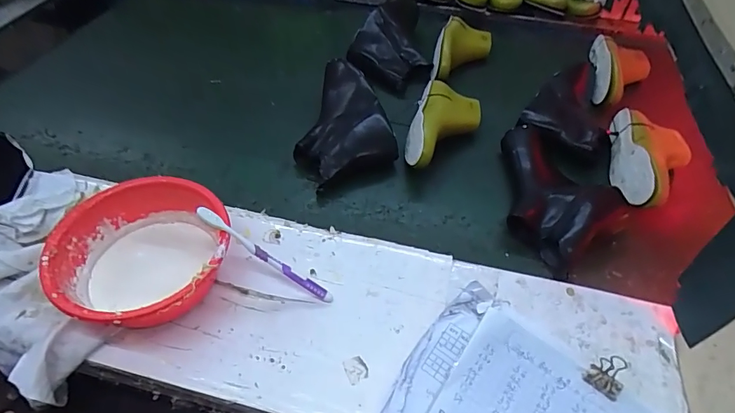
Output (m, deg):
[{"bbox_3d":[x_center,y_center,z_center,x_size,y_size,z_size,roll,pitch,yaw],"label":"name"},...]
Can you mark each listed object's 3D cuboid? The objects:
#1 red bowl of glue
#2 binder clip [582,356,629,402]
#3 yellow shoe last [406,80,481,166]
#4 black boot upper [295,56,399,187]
[{"bbox_3d":[-0.259,0.061,0.517,0.182,0.084,0.183,1,48,-1],"label":"red bowl of glue"},{"bbox_3d":[0.241,0.167,0.441,0.033,0.014,0.042,31,55,23],"label":"binder clip"},{"bbox_3d":[0.128,-0.136,0.745,0.113,0.067,0.222,13,50,10],"label":"yellow shoe last"},{"bbox_3d":[-0.044,-0.148,0.746,0.162,0.074,0.258,-6,49,-6],"label":"black boot upper"}]

